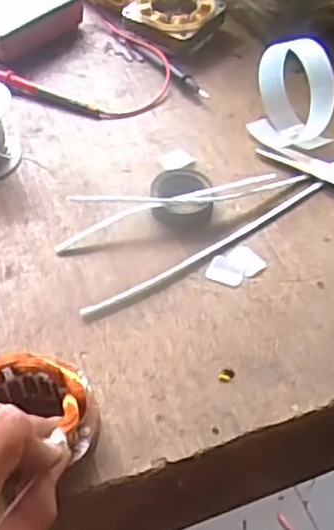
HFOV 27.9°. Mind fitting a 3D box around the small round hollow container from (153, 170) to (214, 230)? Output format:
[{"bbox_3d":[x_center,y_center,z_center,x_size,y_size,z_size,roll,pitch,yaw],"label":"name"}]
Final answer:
[{"bbox_3d":[0.012,-0.049,0.496,0.043,0.014,0.047,1,51,-1],"label":"small round hollow container"}]

